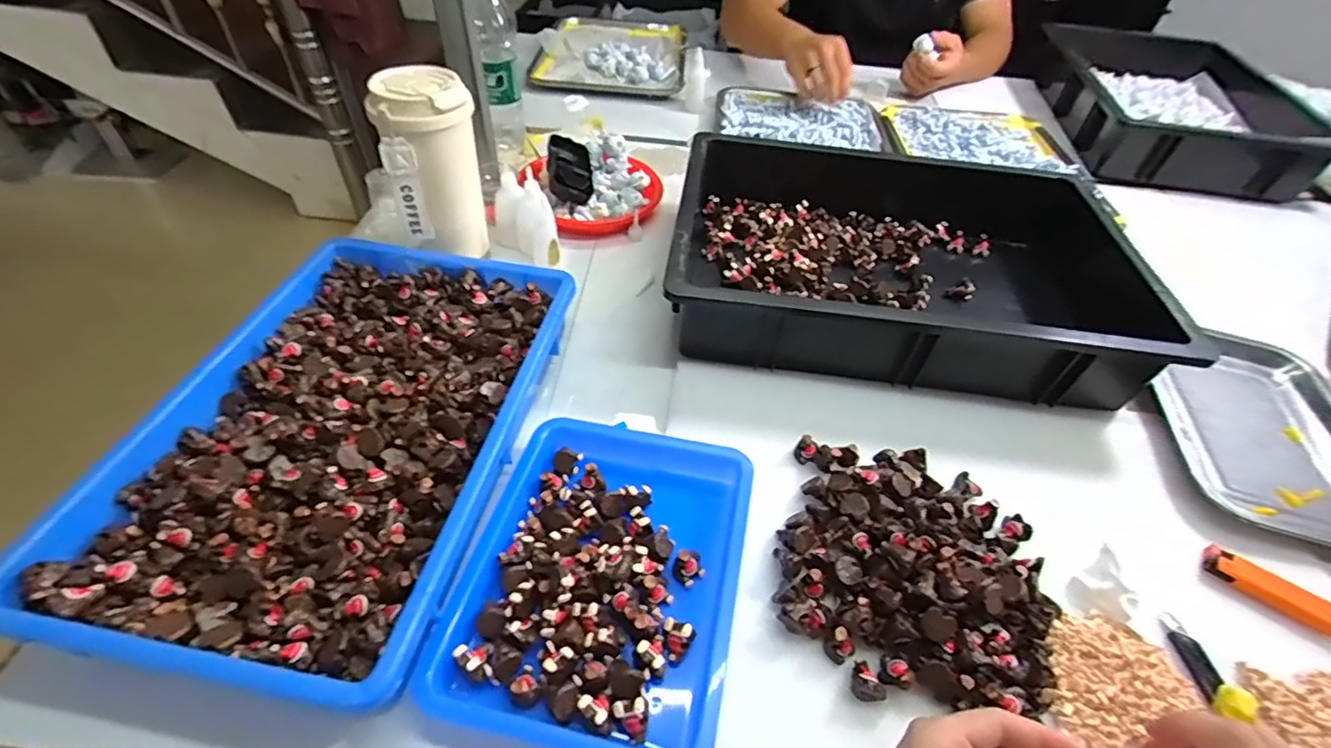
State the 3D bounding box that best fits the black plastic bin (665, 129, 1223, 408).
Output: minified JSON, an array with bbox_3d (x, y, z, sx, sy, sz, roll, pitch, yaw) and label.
[{"bbox_3d":[0.246,-0.133,0.637,0.456,0.111,0.376,6,47,3],"label":"black plastic bin"}]

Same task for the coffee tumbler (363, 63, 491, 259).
[{"bbox_3d":[-0.222,-0.199,0.565,0.082,0.163,0.084,-13,49,-14],"label":"coffee tumbler"}]

